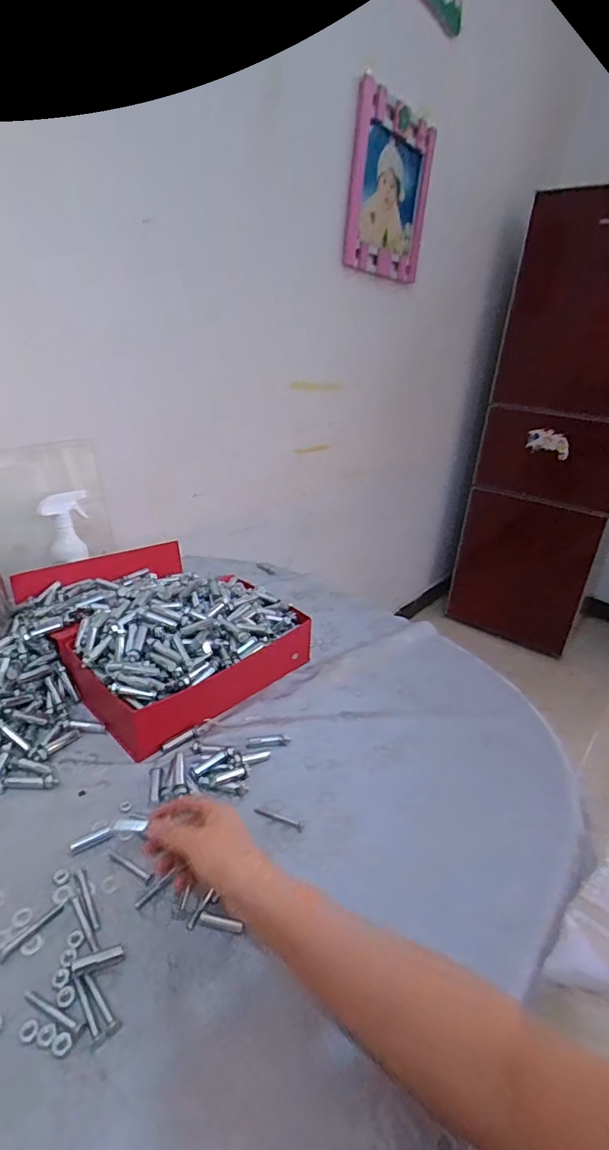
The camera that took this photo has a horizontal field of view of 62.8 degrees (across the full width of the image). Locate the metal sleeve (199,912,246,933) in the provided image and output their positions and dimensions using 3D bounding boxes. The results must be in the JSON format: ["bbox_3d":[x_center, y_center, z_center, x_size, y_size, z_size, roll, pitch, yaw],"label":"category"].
[{"bbox_3d":[-0.072,0.304,0.437,0.039,0.006,0.010,11,28,12],"label":"metal sleeve"}]

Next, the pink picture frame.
[{"bbox_3d":[0.223,-0.969,1.272,0.038,0.362,0.360,24,35,36],"label":"pink picture frame"}]

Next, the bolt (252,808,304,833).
[{"bbox_3d":[-0.027,0.260,0.535,0.056,0.005,0.012,15,29,19],"label":"bolt"}]

